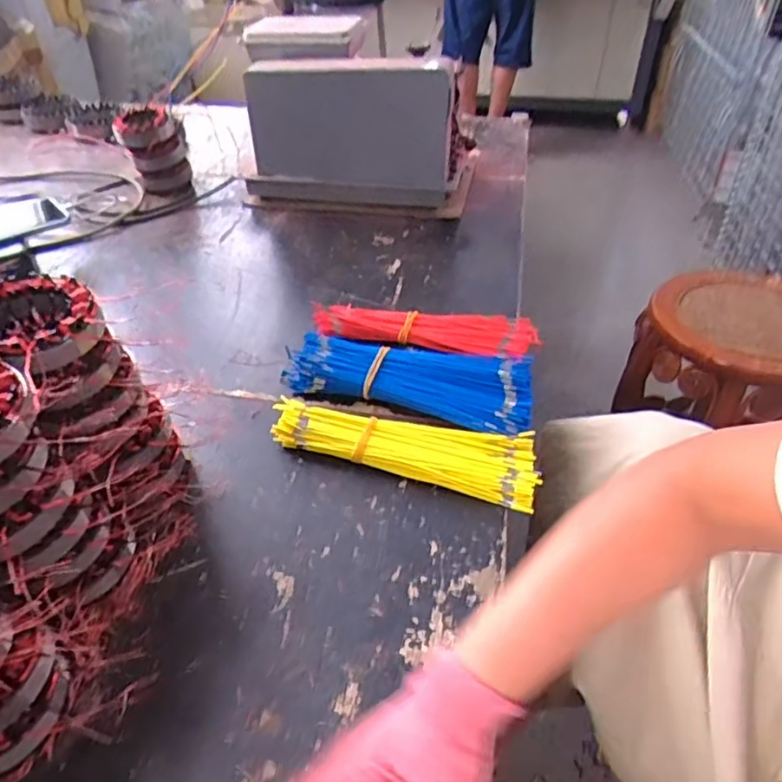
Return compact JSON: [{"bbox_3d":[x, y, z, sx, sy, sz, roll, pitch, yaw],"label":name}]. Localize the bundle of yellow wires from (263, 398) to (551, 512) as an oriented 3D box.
[{"bbox_3d":[0.013,0.049,0.563,0.239,0.028,0.070,13,43,15],"label":"bundle of yellow wires"}]

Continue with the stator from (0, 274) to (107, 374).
[{"bbox_3d":[-0.244,-0.044,0.420,0.080,0.029,0.088,-33,51,-32],"label":"stator"}]

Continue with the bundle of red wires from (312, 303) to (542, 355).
[{"bbox_3d":[0.035,-0.068,0.694,0.249,0.032,0.058,7,42,9],"label":"bundle of red wires"}]

